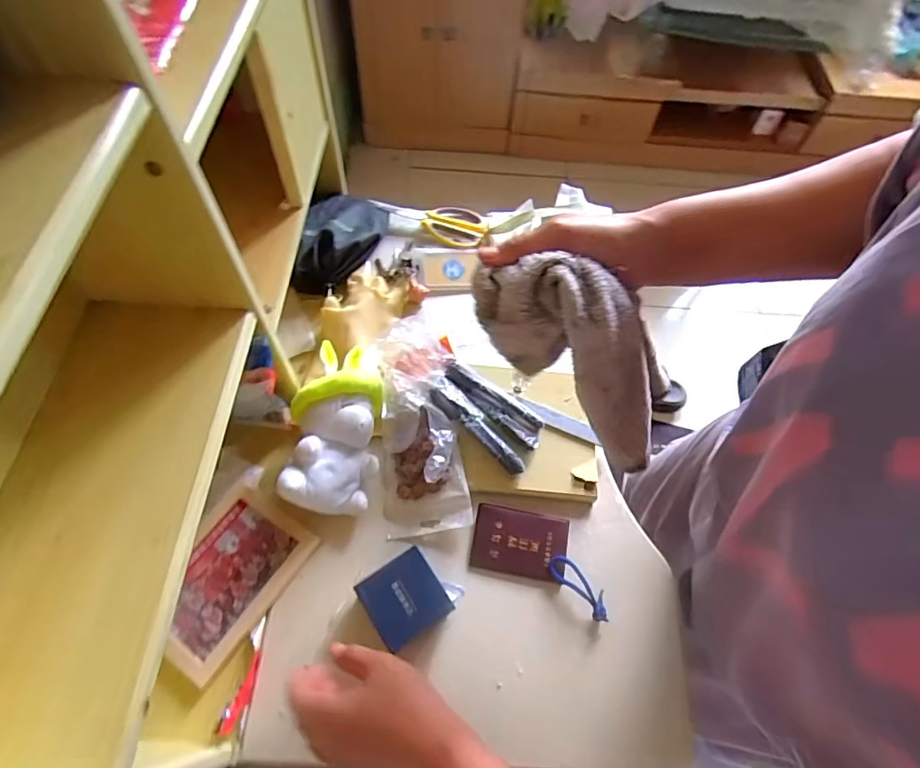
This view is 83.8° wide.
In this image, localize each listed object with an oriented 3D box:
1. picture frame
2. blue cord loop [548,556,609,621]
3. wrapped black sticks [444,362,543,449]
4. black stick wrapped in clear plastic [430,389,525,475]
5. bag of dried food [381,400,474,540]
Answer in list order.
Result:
[{"bbox_3d":[-0.253,0.203,0.549,0.122,0.010,0.167,30,63,14],"label":"picture frame"},{"bbox_3d":[0.133,0.222,0.564,0.031,0.021,0.081,-40,70,-22],"label":"blue cord loop"},{"bbox_3d":[0.042,0.023,0.626,0.138,0.009,0.041,38,64,1],"label":"wrapped black sticks"},{"bbox_3d":[0.021,0.054,0.604,0.139,0.009,0.026,40,65,0],"label":"black stick wrapped in clear plastic"},{"bbox_3d":[-0.046,0.096,0.587,0.098,0.020,0.146,-13,85,8],"label":"bag of dried food"}]

